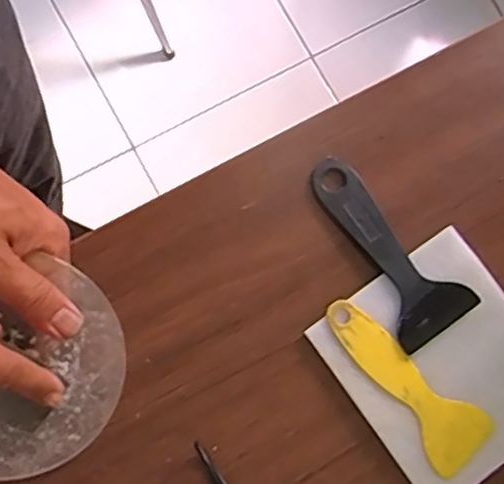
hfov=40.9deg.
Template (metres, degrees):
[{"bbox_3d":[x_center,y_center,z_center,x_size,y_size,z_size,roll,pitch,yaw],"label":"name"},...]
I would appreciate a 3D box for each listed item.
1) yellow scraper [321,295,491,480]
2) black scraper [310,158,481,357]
[{"bbox_3d":[0.093,0.087,0.425,0.043,0.004,0.123,-43,82,-9],"label":"yellow scraper"},{"bbox_3d":[0.084,0.002,0.438,0.052,0.006,0.132,-34,81,-7],"label":"black scraper"}]

